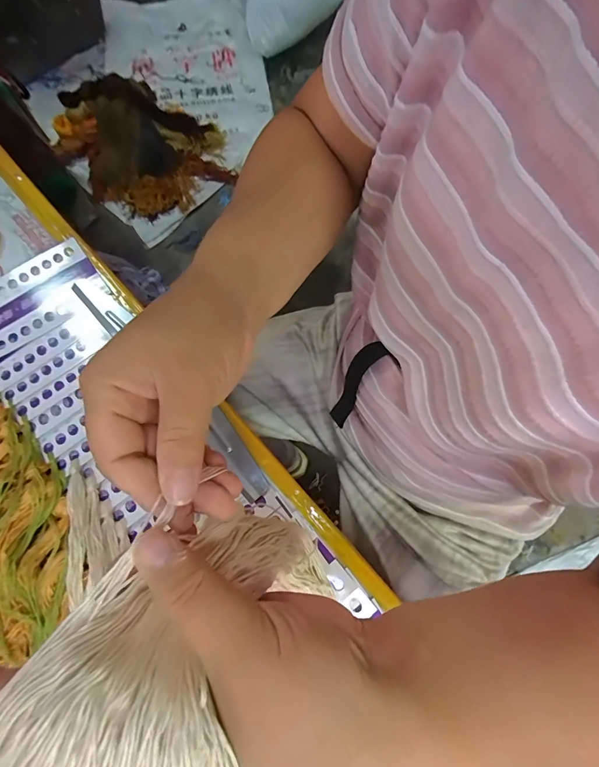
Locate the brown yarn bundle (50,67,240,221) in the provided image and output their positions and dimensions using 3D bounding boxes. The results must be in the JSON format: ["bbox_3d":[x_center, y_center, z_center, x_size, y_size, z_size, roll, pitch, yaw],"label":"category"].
[{"bbox_3d":[-0.491,-0.760,1.126,0.434,0.137,0.498,-40,80,-10],"label":"brown yarn bundle"}]

